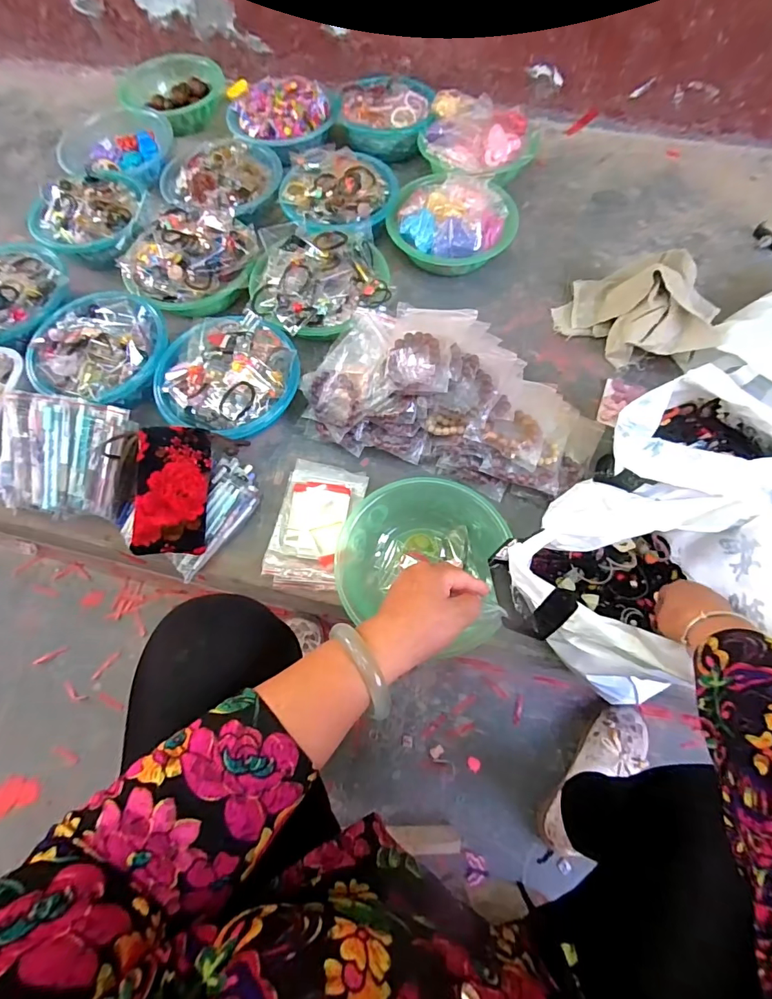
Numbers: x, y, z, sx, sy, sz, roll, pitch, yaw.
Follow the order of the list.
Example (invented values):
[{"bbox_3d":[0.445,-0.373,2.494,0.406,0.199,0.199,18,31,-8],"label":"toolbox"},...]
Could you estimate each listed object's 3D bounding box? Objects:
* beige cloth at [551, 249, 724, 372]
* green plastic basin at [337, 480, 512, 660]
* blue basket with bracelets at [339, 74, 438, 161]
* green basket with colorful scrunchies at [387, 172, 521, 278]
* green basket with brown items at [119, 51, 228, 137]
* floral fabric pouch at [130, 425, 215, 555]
[{"bbox_3d":[0.439,-0.331,0.764,0.245,0.102,0.186,37,72,15],"label":"beige cloth"},{"bbox_3d":[0.050,0.082,0.623,0.219,0.067,0.213,0,67,1],"label":"green plastic basin"},{"bbox_3d":[0.003,-0.835,0.971,0.212,0.067,0.207,0,67,1],"label":"blue basket with bracelets"},{"bbox_3d":[0.123,-0.524,0.848,0.215,0.103,0.220,0,67,1],"label":"green basket with colorful scrunchies"},{"bbox_3d":[-0.484,-0.939,1.034,0.241,0.067,0.222,0,67,1],"label":"green basket with brown items"},{"bbox_3d":[-0.294,-0.013,0.617,0.091,0.024,0.171,3,85,-17],"label":"floral fabric pouch"}]

